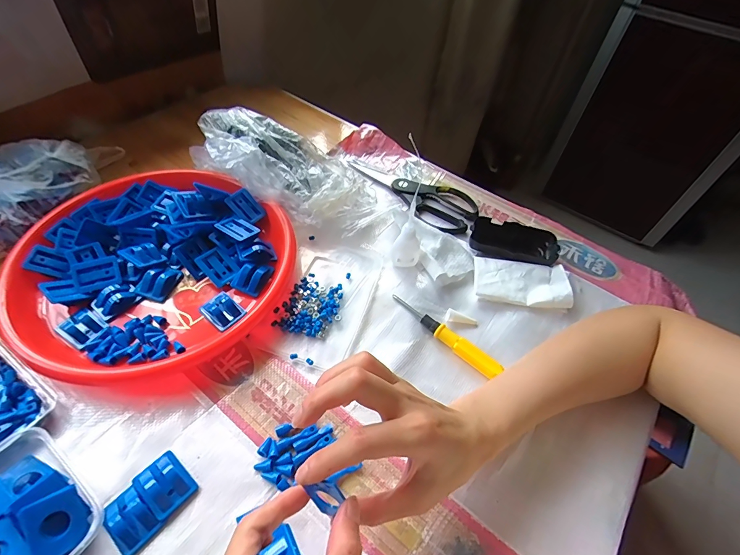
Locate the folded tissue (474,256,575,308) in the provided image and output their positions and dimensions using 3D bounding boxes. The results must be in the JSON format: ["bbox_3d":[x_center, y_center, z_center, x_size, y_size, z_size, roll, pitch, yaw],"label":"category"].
[{"bbox_3d":[0.187,0.007,0.457,0.114,0.017,0.057,8,52,2],"label":"folded tissue"}]

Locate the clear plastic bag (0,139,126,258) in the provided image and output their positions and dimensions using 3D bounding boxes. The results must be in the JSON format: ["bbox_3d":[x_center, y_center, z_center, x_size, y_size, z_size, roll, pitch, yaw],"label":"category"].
[{"bbox_3d":[-0.437,-0.125,0.483,0.113,0.065,0.236,11,52,5],"label":"clear plastic bag"}]

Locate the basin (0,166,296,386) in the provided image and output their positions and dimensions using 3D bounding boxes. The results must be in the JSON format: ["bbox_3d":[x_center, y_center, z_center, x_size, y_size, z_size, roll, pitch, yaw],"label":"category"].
[{"bbox_3d":[-0.244,-0.021,0.425,0.266,0.050,0.280,33,56,20],"label":"basin"}]

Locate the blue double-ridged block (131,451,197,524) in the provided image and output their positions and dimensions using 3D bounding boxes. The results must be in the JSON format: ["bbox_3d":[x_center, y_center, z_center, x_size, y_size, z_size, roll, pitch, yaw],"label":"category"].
[{"bbox_3d":[-0.170,0.170,0.308,0.045,0.012,0.034,35,57,21],"label":"blue double-ridged block"}]

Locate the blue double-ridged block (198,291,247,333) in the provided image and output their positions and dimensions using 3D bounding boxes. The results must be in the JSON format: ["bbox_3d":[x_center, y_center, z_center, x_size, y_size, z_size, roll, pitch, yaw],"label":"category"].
[{"bbox_3d":[-0.161,0.037,0.405,0.036,0.010,0.033,45,71,-2],"label":"blue double-ridged block"}]

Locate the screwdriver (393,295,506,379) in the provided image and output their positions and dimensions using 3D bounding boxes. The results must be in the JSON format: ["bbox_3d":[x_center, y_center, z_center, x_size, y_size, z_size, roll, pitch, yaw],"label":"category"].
[{"bbox_3d":[0.078,0.060,0.407,0.132,0.016,0.015,36,58,22],"label":"screwdriver"}]

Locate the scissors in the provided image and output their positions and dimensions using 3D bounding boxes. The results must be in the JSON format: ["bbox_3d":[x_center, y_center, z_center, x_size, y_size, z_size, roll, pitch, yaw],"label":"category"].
[{"bbox_3d":[0.071,-0.136,0.561,0.090,0.011,0.209,-35,62,-27],"label":"scissors"}]

